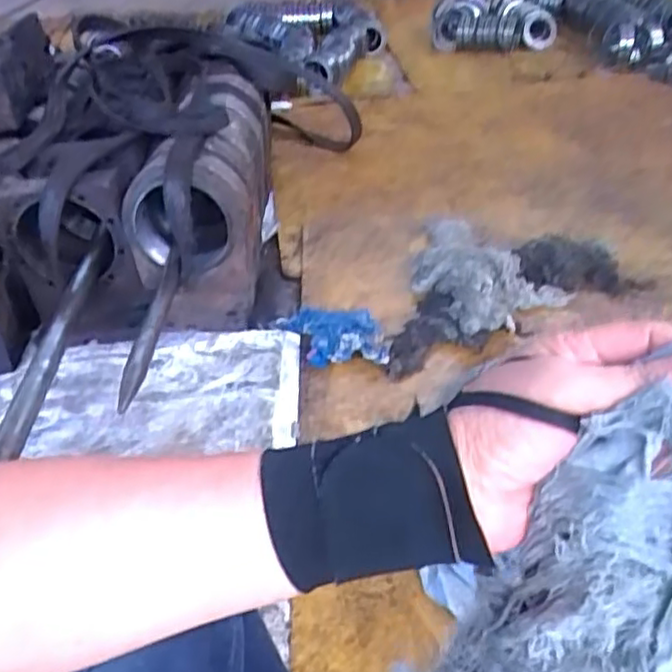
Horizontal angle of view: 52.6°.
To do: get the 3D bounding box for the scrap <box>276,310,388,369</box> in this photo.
[{"bbox_3d":[-0.012,-0.003,1.218,0.216,0.051,0.111,3,40,10],"label":"scrap"}]

